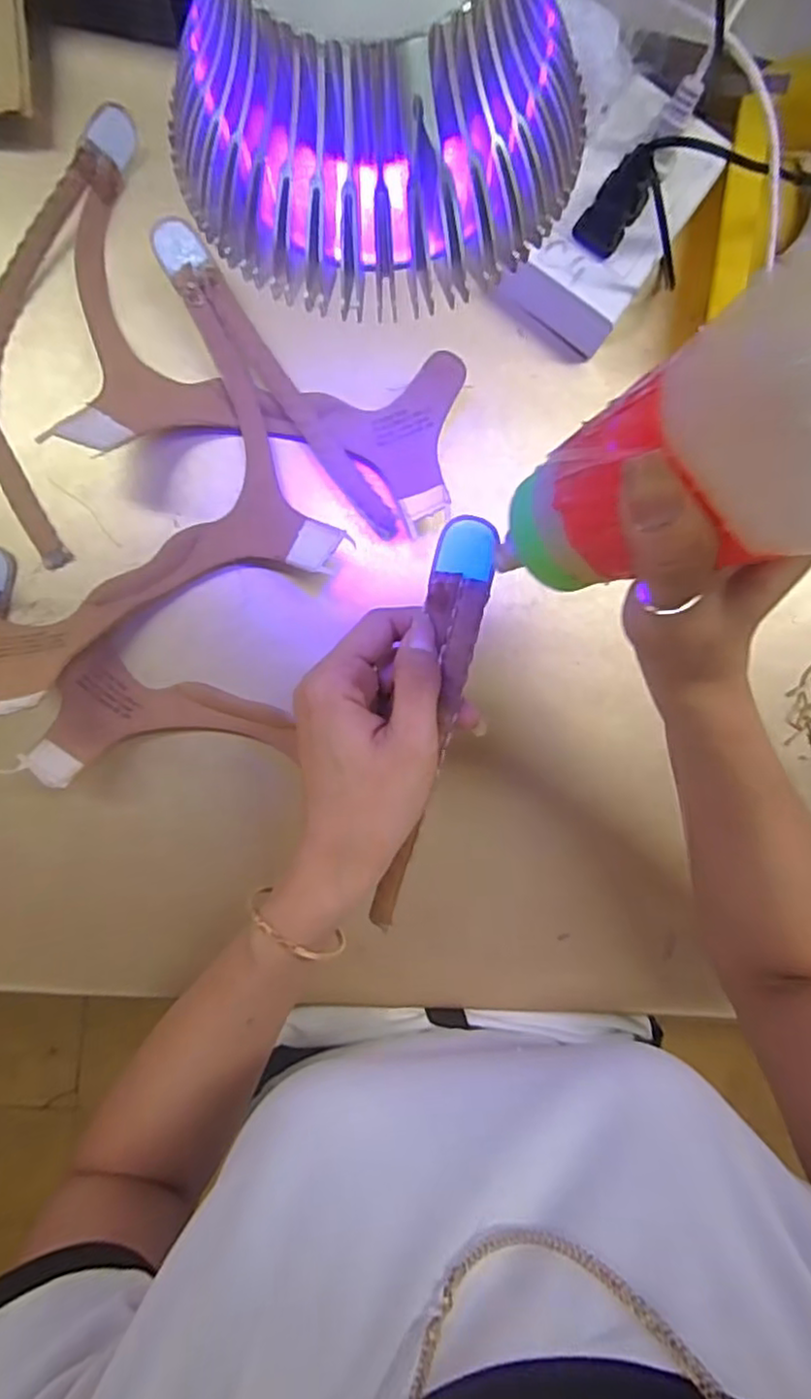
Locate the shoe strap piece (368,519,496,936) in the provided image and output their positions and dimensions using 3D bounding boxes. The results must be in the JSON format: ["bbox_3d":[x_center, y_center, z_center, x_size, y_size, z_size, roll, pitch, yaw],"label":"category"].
[{"bbox_3d":[0.012,0.015,0.302,0.025,0.016,0.190,8,102,-7],"label":"shoe strap piece"}]

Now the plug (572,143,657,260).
[{"bbox_3d":[0.111,-0.257,0.343,0.025,0.048,0.015,29,52,-9],"label":"plug"}]

